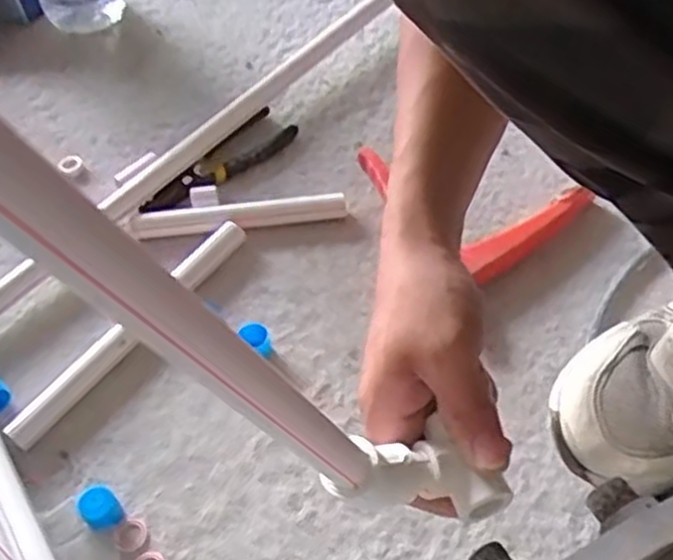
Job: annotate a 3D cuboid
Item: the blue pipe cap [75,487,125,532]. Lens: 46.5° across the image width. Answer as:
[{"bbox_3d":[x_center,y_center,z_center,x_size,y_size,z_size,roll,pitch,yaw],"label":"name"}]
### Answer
[{"bbox_3d":[-0.150,0.144,0.493,0.024,0.025,0.024,-3,51,4],"label":"blue pipe cap"}]

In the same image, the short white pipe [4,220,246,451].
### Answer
[{"bbox_3d":[-0.147,0.034,0.579,0.019,0.020,0.226,27,59,25],"label":"short white pipe"}]

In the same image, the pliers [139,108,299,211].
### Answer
[{"bbox_3d":[-0.103,-0.102,0.698,0.046,0.019,0.159,32,61,28],"label":"pliers"}]

